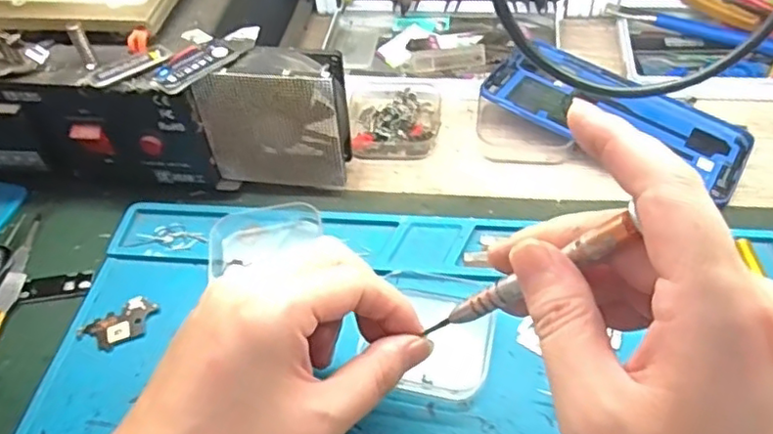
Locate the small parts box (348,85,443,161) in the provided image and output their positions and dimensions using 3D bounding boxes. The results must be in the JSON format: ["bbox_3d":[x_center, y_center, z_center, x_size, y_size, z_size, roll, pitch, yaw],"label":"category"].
[{"bbox_3d":[0.005,-0.068,0.429,0.063,0.021,0.066,3,50,8],"label":"small parts box"}]

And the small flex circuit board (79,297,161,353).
[{"bbox_3d":[-0.143,0.058,0.336,0.040,0.005,0.022,-28,53,-17],"label":"small flex circuit board"}]

